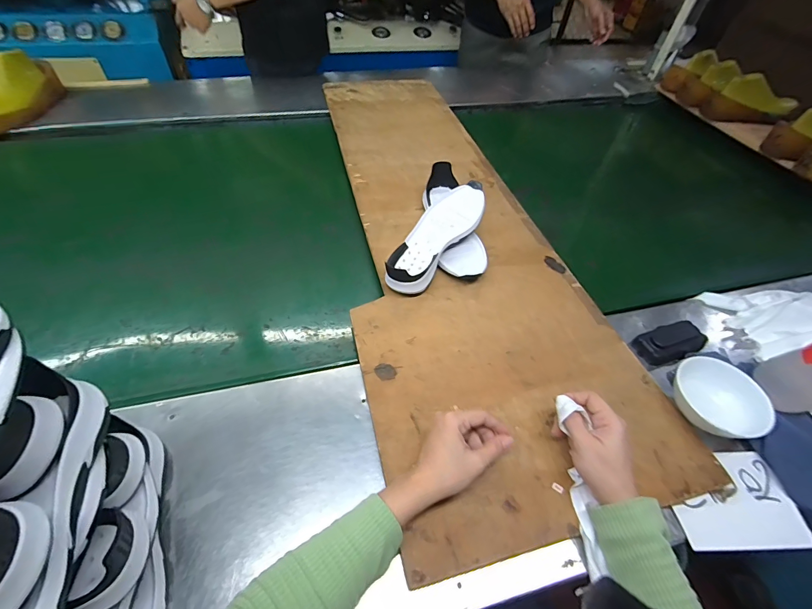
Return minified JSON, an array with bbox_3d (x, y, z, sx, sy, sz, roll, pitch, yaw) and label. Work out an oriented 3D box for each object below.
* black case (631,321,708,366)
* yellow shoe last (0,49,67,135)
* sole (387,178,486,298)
[{"bbox_3d":[0.406,0.056,0.559,0.110,0.024,0.053,-15,54,-16],"label":"black case"},{"bbox_3d":[-0.963,-0.532,0.901,0.088,0.100,0.272,0,51,-4],"label":"yellow shoe last"},{"bbox_3d":[0.056,-0.118,0.643,0.096,0.068,0.260,24,53,15],"label":"sole"}]

